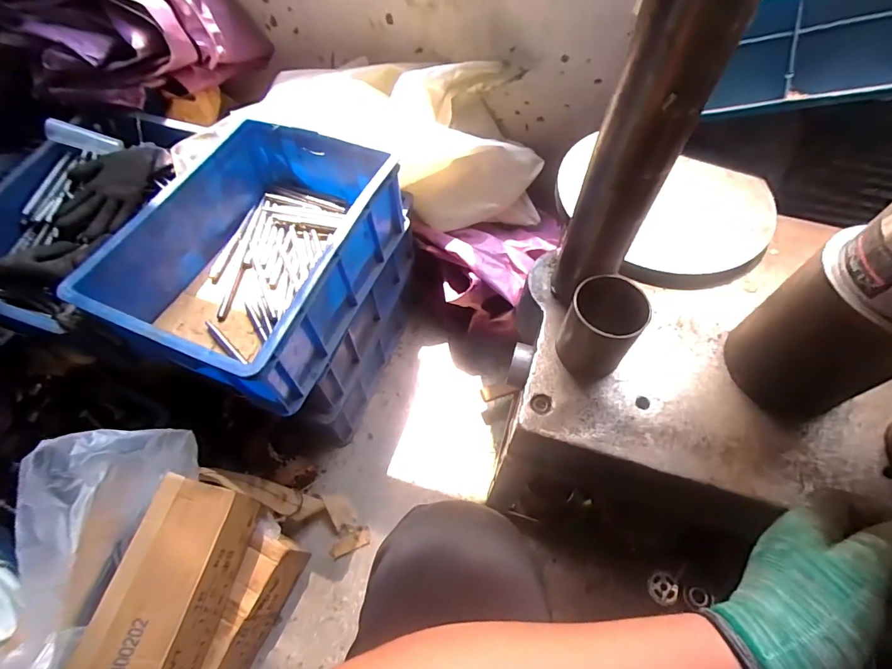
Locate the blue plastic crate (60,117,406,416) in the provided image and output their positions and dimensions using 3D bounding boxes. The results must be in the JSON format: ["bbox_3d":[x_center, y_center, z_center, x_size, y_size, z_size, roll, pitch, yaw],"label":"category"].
[{"bbox_3d":[-0.272,-0.125,0.672,0.291,0.138,0.402,20,62,11],"label":"blue plastic crate"}]

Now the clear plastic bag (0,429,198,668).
[{"bbox_3d":[-0.401,0.279,0.450,0.115,0.157,0.406,14,61,8],"label":"clear plastic bag"}]

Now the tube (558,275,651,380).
[{"bbox_3d":[0.151,-0.003,0.445,0.068,0.091,0.066,0,60,0],"label":"tube"}]

